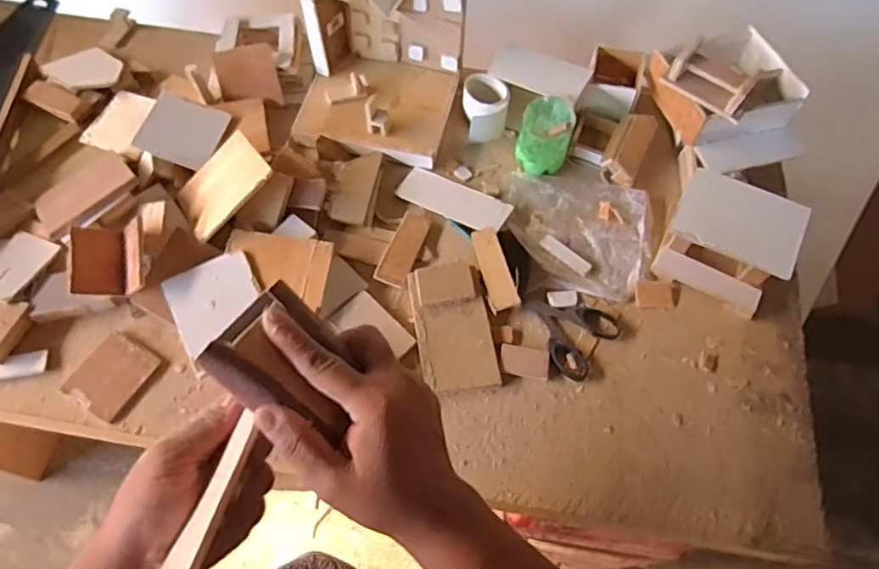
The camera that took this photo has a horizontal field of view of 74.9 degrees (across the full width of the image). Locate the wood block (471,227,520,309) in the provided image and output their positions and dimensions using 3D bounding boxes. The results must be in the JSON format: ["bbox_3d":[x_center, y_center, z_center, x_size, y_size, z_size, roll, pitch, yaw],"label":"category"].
[{"bbox_3d":[0.059,-0.017,0.614,0.029,0.004,0.093,-18,71,3],"label":"wood block"}]

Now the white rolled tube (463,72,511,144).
[{"bbox_3d":[0.056,-0.212,0.700,0.055,0.059,0.066,1,62,0],"label":"white rolled tube"}]

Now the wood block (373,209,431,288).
[{"bbox_3d":[-0.039,-0.040,0.633,0.032,0.013,0.096,18,63,9],"label":"wood block"}]

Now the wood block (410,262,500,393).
[{"bbox_3d":[0.013,0.044,0.588,0.073,0.020,0.132,-9,62,-5],"label":"wood block"}]

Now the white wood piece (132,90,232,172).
[{"bbox_3d":[-0.300,-0.180,0.671,0.082,0.004,0.081,23,74,-10],"label":"white wood piece"}]

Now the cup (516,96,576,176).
[{"bbox_3d":[0.124,-0.176,0.674,0.060,0.081,0.074,15,63,7],"label":"cup"}]

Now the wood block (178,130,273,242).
[{"bbox_3d":[-0.235,-0.108,0.619,0.104,0.008,0.101,-47,53,2],"label":"wood block"}]

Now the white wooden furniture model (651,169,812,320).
[{"bbox_3d":[0.308,-0.050,0.611,0.119,0.082,0.106,27,65,14],"label":"white wooden furniture model"}]

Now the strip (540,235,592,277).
[{"bbox_3d":[0.141,-0.034,0.640,0.063,0.006,0.017,41,87,18],"label":"strip"}]

